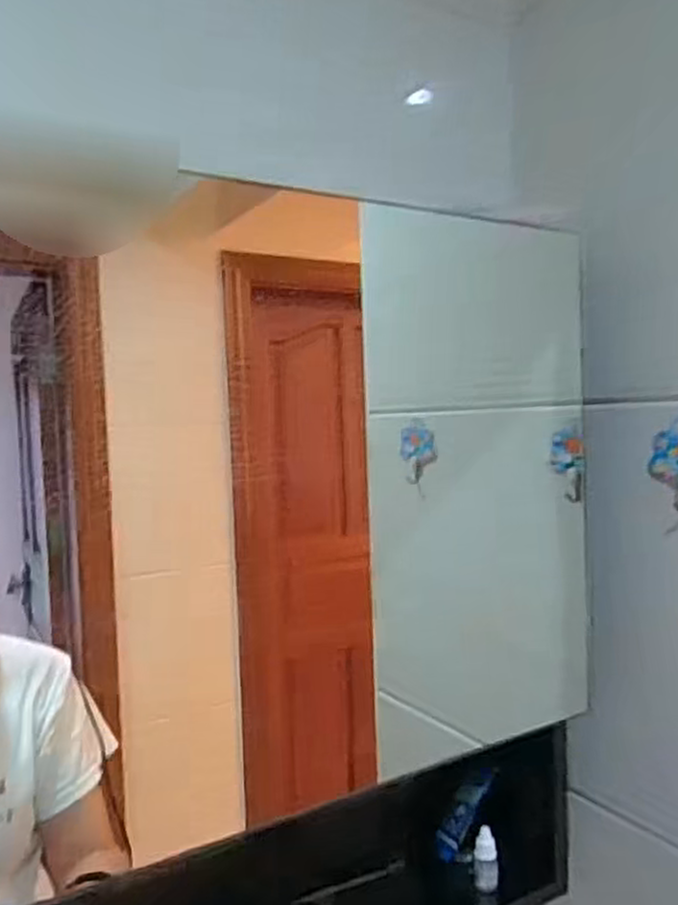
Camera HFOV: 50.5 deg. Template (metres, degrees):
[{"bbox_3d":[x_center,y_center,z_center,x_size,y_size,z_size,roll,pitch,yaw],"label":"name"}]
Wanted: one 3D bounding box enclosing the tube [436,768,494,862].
[{"bbox_3d":[0.120,0.348,0.698,0.017,0.090,0.028,46,-23,-26],"label":"tube"}]

